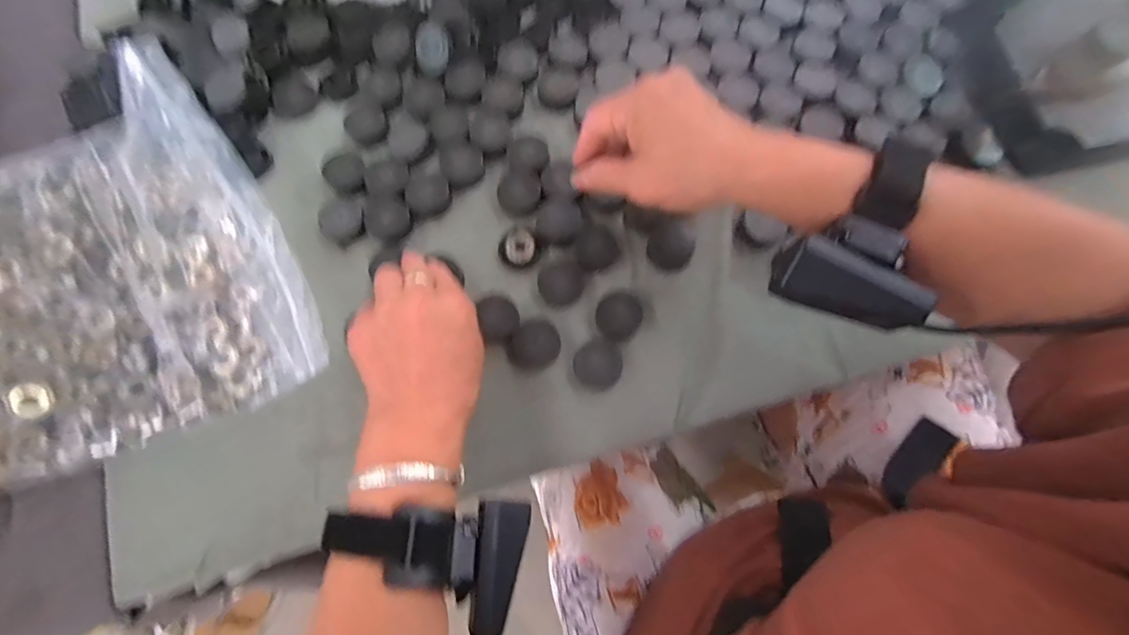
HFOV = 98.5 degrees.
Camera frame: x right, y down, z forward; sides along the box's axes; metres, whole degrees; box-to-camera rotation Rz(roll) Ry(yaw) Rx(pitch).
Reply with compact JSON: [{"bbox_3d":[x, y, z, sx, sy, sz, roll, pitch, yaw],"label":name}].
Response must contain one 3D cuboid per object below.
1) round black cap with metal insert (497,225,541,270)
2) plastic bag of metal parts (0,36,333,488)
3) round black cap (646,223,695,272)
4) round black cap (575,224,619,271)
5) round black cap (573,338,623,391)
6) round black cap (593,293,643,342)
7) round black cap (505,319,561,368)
[{"bbox_3d":[-0.034,-0.052,0.362,0.030,0.008,0.034,-30,77,-8],"label":"round black cap with metal insert"},{"bbox_3d":[-0.310,-0.034,0.325,0.231,0.066,0.238,-24,76,-6],"label":"plastic bag of metal parts"},{"bbox_3d":[0.078,-0.053,0.360,0.033,0.011,0.032,0,75,0],"label":"round black cap"},{"bbox_3d":[0.023,-0.051,0.356,0.030,0.013,0.029,0,75,0],"label":"round black cap"},{"bbox_3d":[0.024,0.033,0.340,0.033,0.009,0.033,0,75,0],"label":"round black cap"},{"bbox_3d":[0.038,0.000,0.344,0.032,0.015,0.032,0,75,0],"label":"round black cap"},{"bbox_3d":[-0.021,0.019,0.342,0.032,0.009,0.036,40,79,10],"label":"round black cap"}]

